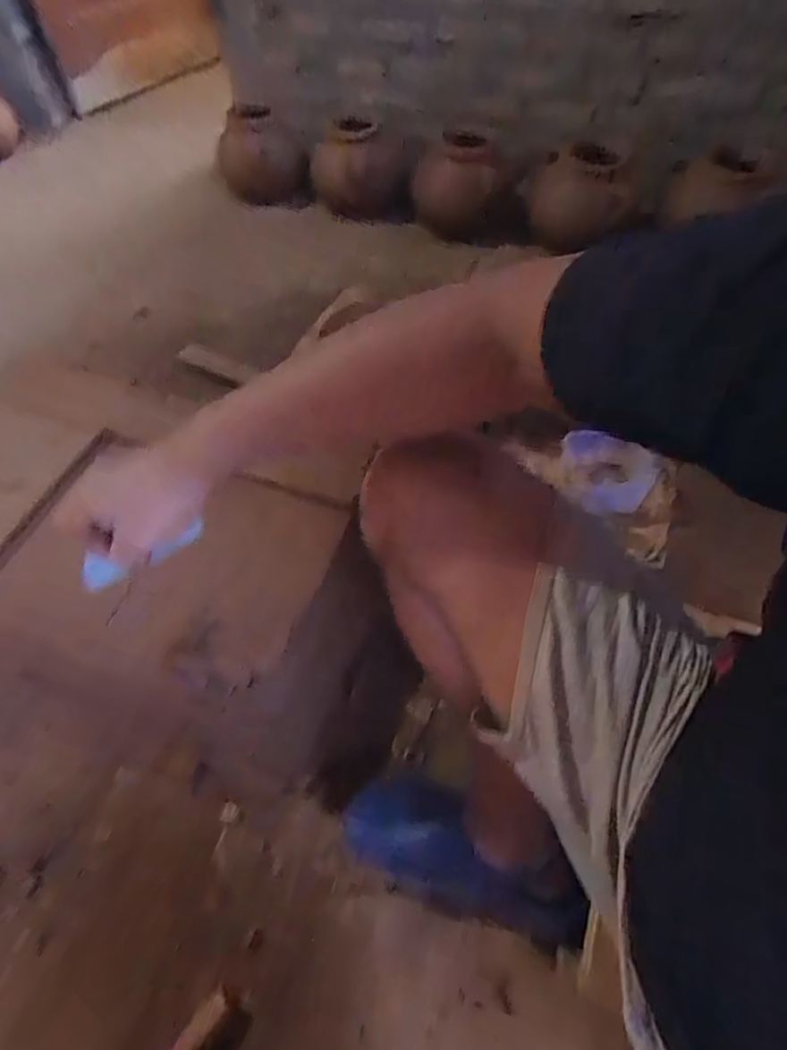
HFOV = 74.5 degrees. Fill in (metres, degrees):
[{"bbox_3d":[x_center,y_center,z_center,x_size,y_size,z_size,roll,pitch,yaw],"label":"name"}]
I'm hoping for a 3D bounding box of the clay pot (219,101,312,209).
[{"bbox_3d":[-0.363,-1.017,1.434,0.227,0.219,0.212,-13,54,-4],"label":"clay pot"}]

